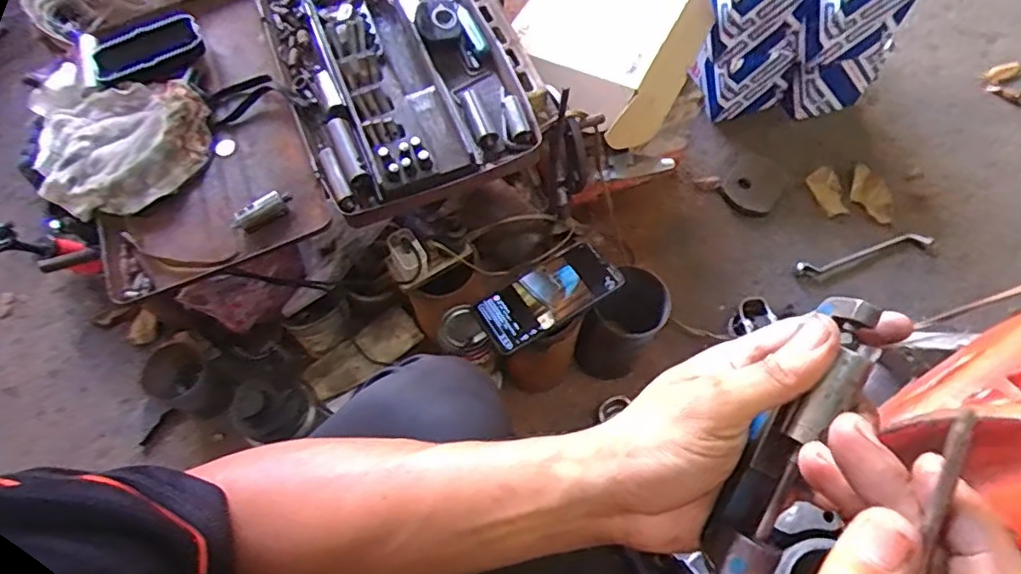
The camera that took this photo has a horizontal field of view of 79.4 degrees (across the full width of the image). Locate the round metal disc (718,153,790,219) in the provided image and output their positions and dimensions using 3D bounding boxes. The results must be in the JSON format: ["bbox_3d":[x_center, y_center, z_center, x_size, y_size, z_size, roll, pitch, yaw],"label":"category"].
[{"bbox_3d":[0.400,-0.169,1.004,0.087,0.007,0.104,36,70,17],"label":"round metal disc"}]

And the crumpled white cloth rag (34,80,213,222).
[{"bbox_3d":[-0.404,-0.151,0.633,0.173,0.032,0.168,27,69,14],"label":"crumpled white cloth rag"}]

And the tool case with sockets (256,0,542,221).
[{"bbox_3d":[-0.129,-0.246,0.649,0.224,0.046,0.372,-23,66,-10],"label":"tool case with sockets"}]

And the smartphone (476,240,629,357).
[{"bbox_3d":[0.043,0.009,0.712,0.165,0.015,0.078,-30,67,-13],"label":"smartphone"}]

